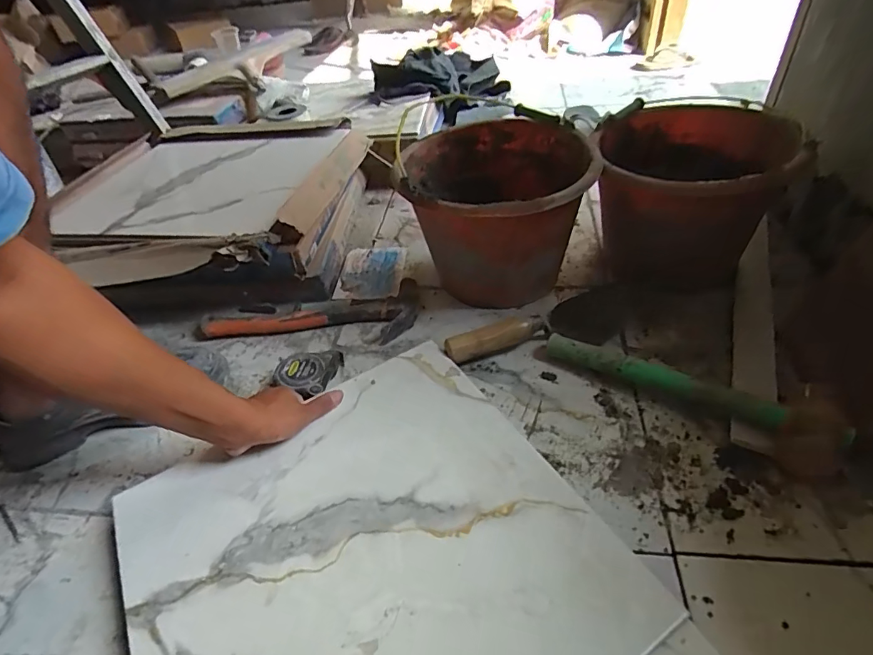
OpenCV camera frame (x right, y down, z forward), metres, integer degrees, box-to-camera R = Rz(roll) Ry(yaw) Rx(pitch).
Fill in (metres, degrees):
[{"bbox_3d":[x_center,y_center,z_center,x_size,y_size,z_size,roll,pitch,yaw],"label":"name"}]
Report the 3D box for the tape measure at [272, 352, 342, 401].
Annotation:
[{"bbox_3d":[-0.167,0.060,0.637,0.066,0.039,0.081,6,43,14],"label":"tape measure"}]

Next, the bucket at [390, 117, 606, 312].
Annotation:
[{"bbox_3d":[0.087,-0.162,0.725,0.260,0.199,0.278,-4,42,4],"label":"bucket"}]

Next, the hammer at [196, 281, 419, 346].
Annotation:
[{"bbox_3d":[-0.193,-0.015,0.726,0.329,0.027,0.102,-4,42,3],"label":"hammer"}]

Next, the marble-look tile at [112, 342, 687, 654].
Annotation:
[{"bbox_3d":[-0.068,0.211,0.450,0.394,0.015,0.385,-26,45,-20],"label":"marble-look tile"}]

